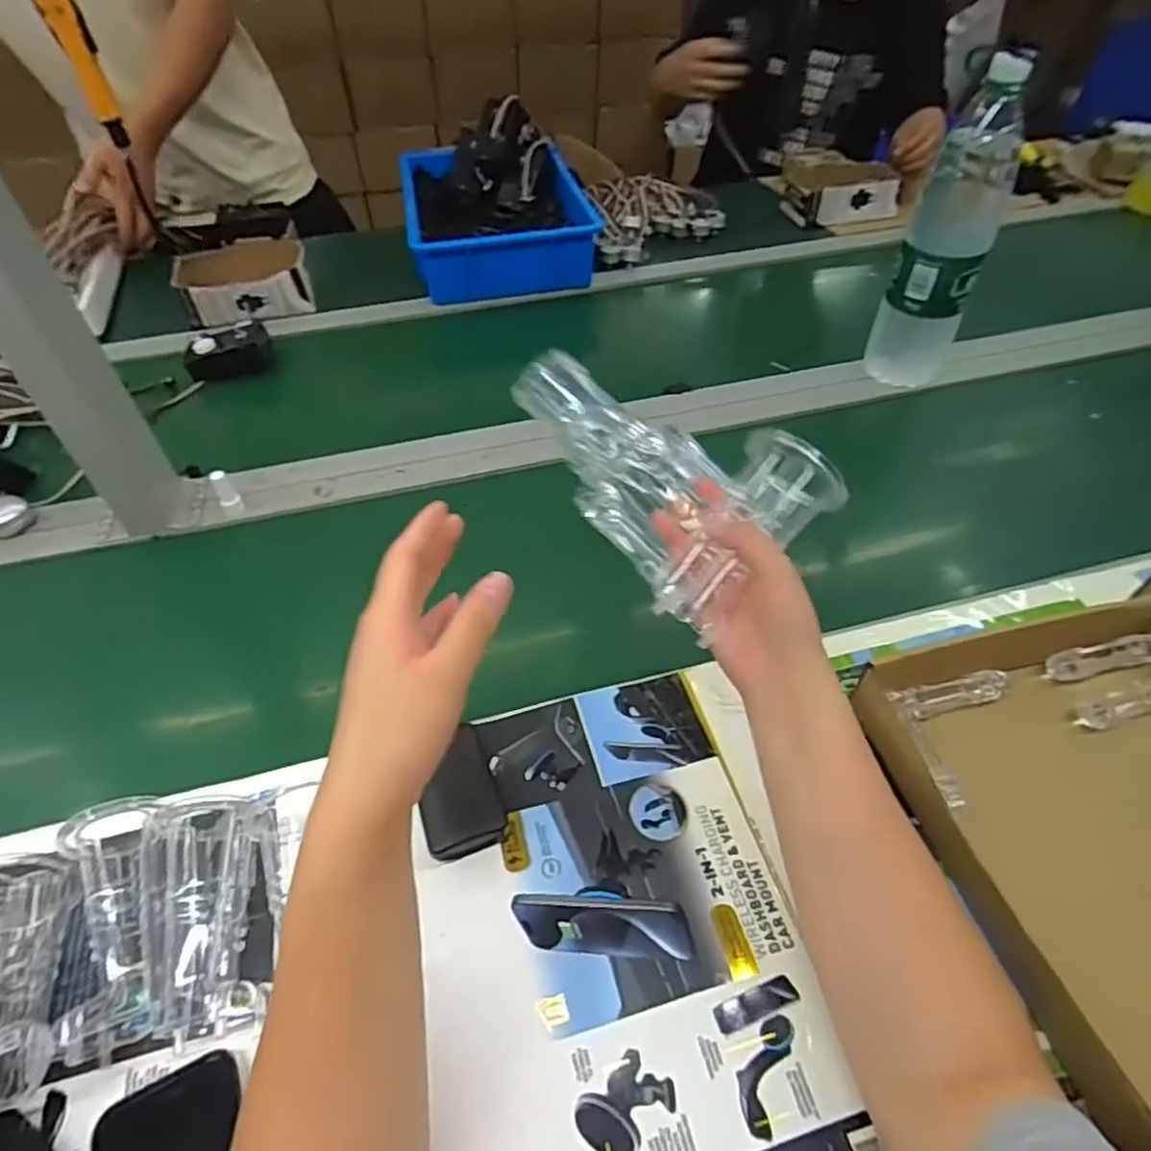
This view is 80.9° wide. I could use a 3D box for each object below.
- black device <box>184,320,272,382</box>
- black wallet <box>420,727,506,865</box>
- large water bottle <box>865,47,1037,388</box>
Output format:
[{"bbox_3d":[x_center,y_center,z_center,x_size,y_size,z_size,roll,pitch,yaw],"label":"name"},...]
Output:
[{"bbox_3d":[-0.451,-0.292,0.877,0.109,0.047,0.047,-26,53,-20],"label":"black device"},{"bbox_3d":[-0.086,0.154,0.486,0.053,0.015,0.094,-17,50,-14],"label":"black wallet"},{"bbox_3d":[0.396,-0.343,0.721,0.089,0.310,0.075,17,51,15],"label":"large water bottle"}]

